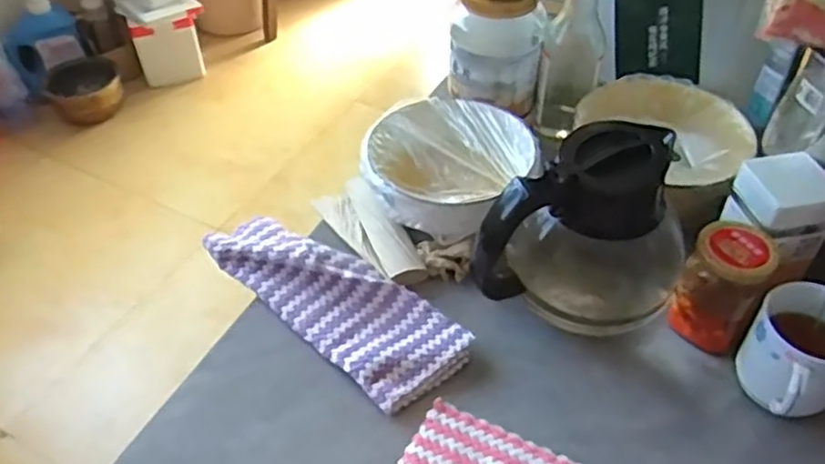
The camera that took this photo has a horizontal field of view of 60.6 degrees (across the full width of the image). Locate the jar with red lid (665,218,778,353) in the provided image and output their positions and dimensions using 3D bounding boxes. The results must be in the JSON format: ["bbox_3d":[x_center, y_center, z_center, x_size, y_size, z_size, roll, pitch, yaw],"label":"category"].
[{"bbox_3d":[0.272,0.048,0.619,0.062,0.103,0.060,0,45,0],"label":"jar with red lid"}]

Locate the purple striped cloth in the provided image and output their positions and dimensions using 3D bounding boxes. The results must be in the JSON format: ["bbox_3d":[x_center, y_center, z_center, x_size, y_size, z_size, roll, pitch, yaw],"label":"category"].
[{"bbox_3d":[-0.075,0.057,0.668,0.270,0.035,0.098,34,55,30],"label":"purple striped cloth"}]

